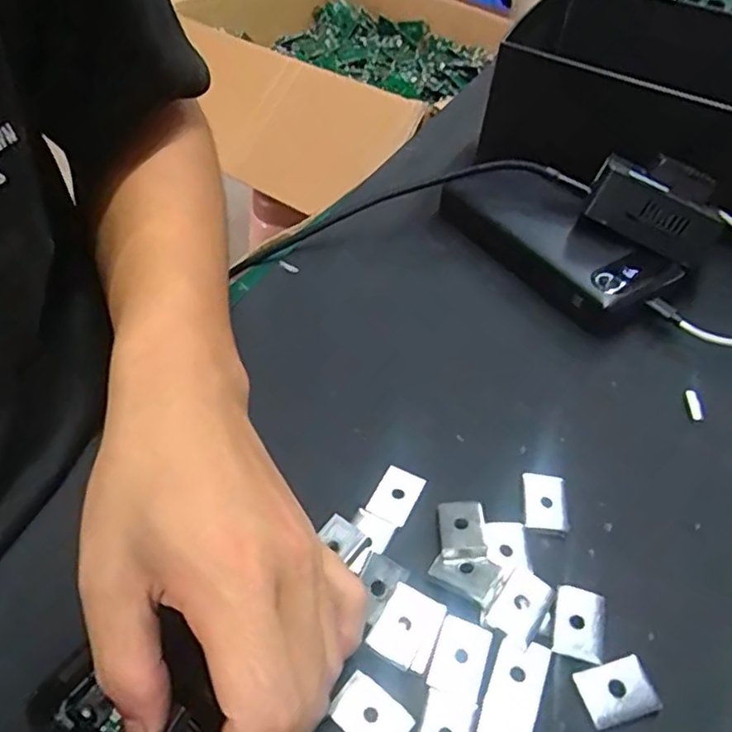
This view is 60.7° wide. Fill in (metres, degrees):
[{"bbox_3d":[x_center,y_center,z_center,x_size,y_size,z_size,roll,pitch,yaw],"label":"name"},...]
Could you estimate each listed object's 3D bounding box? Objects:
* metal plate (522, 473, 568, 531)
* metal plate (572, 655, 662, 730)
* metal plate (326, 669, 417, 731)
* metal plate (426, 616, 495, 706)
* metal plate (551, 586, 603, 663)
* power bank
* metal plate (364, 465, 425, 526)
[{"bbox_3d":[0.083,0.064,0.293,0.019,0.006,0.026,5,48,2],"label":"metal plate"},{"bbox_3d":[0.095,0.124,0.238,0.027,0.004,0.020,-13,55,-7],"label":"metal plate"},{"bbox_3d":[0.001,0.129,0.229,0.027,0.004,0.020,32,55,24],"label":"metal plate"},{"bbox_3d":[0.037,0.113,0.243,0.020,0.004,0.027,17,50,13],"label":"metal plate"},{"bbox_3d":[0.087,0.104,0.254,0.020,0.004,0.027,12,49,9],"label":"metal plate"},{"bbox_3d":[0.120,-0.084,0.409,0.070,0.035,0.151,-30,56,-25],"label":"power bank"},{"bbox_3d":[0.013,0.060,0.291,0.019,0.004,0.027,23,51,18],"label":"metal plate"}]

